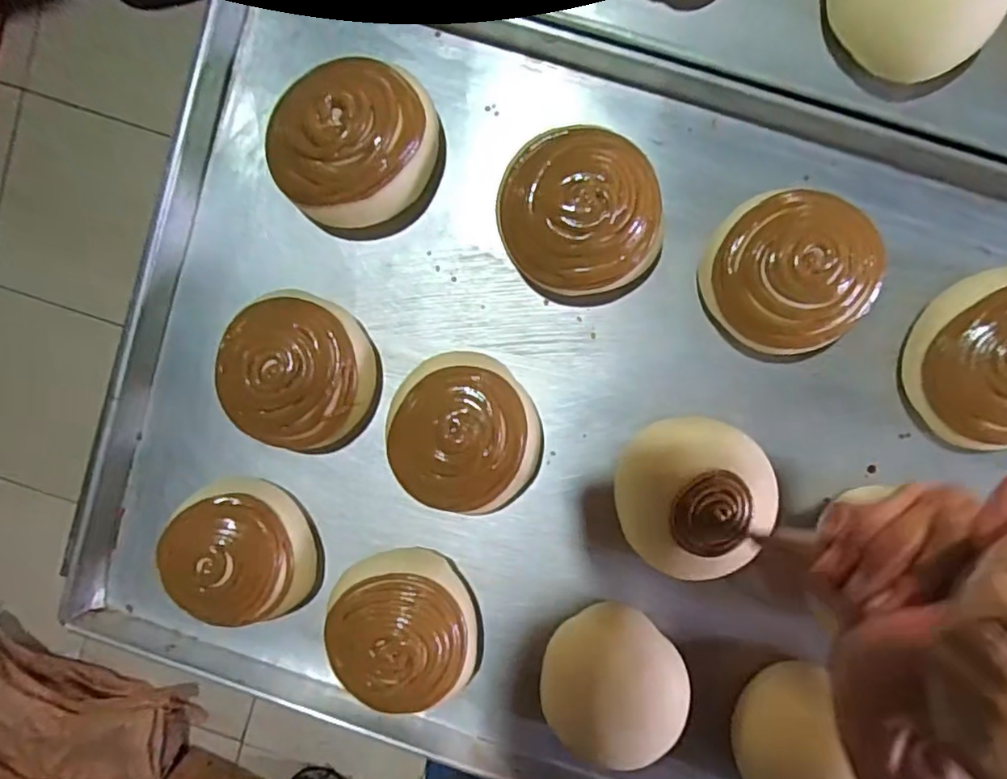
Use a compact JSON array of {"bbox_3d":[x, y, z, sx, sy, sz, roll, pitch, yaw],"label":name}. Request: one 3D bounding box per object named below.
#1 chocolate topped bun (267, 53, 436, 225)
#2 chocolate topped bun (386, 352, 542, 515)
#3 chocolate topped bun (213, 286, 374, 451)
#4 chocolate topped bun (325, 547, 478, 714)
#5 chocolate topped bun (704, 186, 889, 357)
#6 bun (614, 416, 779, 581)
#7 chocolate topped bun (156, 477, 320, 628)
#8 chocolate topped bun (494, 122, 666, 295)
[{"bbox_3d":[-0.088,-0.145,0.372,0.087,0.058,0.091,0,96,4],"label":"chocolate topped bun"},{"bbox_3d":[-0.022,0.025,0.377,0.089,0.058,0.086,0,96,4],"label":"chocolate topped bun"},{"bbox_3d":[-0.126,-0.012,0.388,0.085,0.061,0.092,0,96,4],"label":"chocolate topped bun"},{"bbox_3d":[-0.064,0.155,0.396,0.091,0.066,0.092,-3,96,5],"label":"chocolate topped bun"},{"bbox_3d":[0.162,-0.069,0.356,0.089,0.057,0.089,39,96,0],"label":"chocolate topped bun"},{"bbox_3d":[0.115,0.063,0.372,0.089,0.058,0.092,0,95,4],"label":"bun"},{"bbox_3d":[-0.169,0.105,0.404,0.084,0.058,0.092,4,96,4],"label":"chocolate topped bun"},{"bbox_3d":[0.044,-0.103,0.361,0.088,0.055,0.092,-9,94,5],"label":"chocolate topped bun"}]

